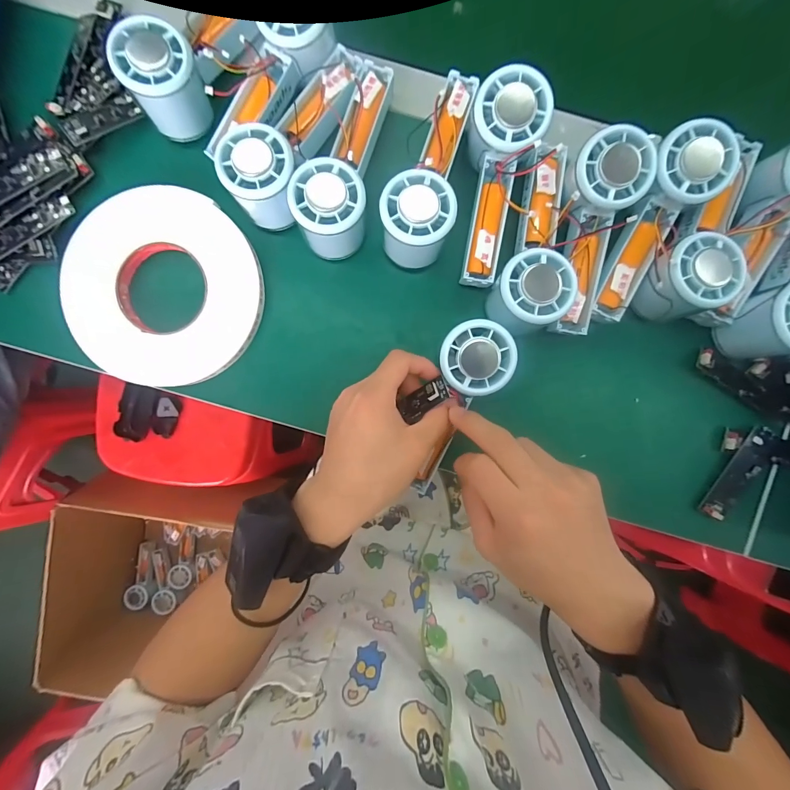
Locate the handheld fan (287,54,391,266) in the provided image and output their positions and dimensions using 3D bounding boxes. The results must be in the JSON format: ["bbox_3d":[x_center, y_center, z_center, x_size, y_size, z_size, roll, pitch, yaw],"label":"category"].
[{"bbox_3d":[-0.038,-0.195,0.302,0.057,0.060,0.154,16,92,1],"label":"handheld fan"}]

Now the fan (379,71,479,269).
[{"bbox_3d":[0.027,-0.187,0.306,0.061,0.062,0.152,14,92,1],"label":"fan"}]

